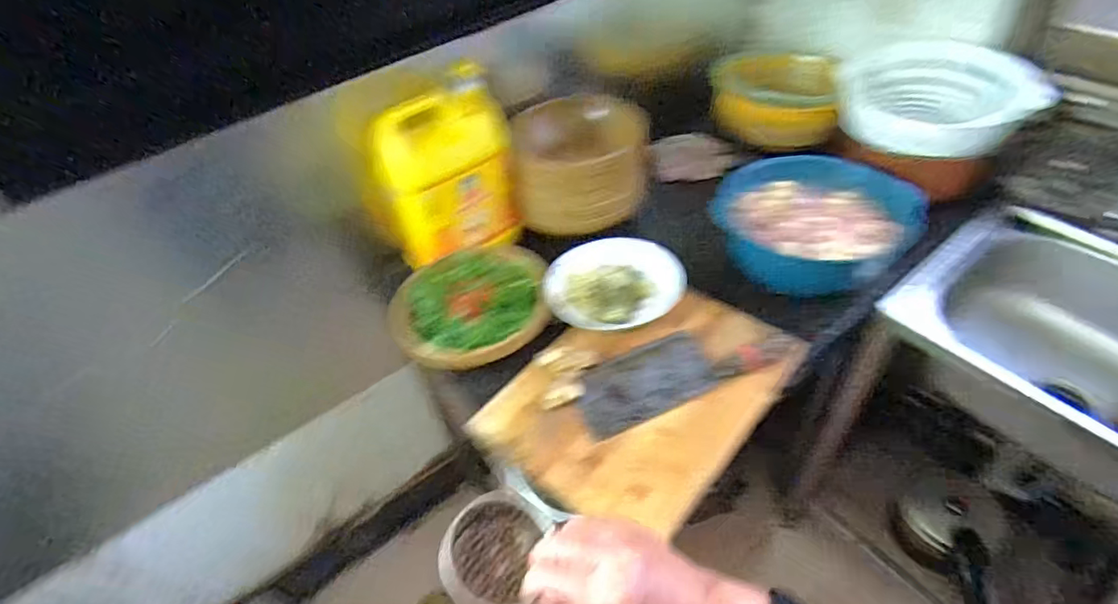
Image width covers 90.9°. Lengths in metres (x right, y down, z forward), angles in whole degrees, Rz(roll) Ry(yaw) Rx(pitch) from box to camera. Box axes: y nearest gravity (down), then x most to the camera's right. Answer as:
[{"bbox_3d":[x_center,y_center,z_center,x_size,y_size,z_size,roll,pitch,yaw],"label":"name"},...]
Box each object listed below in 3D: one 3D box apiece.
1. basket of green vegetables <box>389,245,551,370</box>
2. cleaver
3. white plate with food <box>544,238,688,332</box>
[{"bbox_3d":[-0.127,0.001,0.797,0.214,0.040,0.233,-7,45,1],"label":"basket of green vegetables"},{"bbox_3d":[0.155,0.082,0.715,0.272,0.023,0.099,-19,46,-11],"label":"cleaver"},{"bbox_3d":[0.079,-0.031,0.797,0.196,0.036,0.157,-2,46,6],"label":"white plate with food"}]

